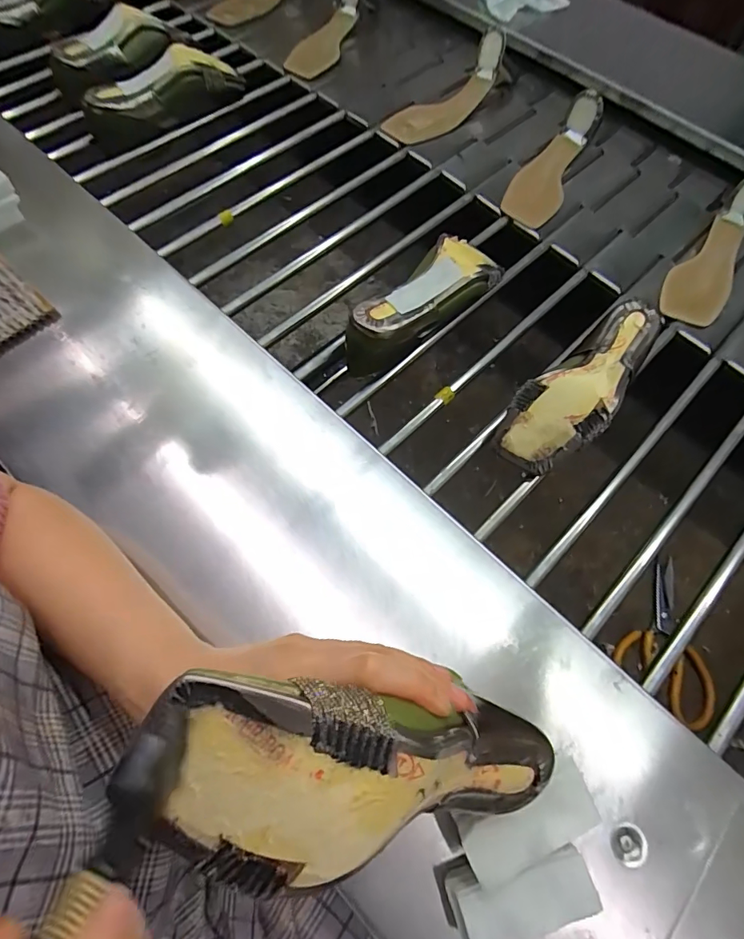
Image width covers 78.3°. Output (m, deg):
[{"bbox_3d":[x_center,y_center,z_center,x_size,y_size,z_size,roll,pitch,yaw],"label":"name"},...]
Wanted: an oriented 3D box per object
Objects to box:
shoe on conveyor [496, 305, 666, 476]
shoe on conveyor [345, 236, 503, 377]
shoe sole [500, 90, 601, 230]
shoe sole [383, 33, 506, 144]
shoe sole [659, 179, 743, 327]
[{"bbox_3d":[0.226,-0.085,0.484,0.216,0.069,0.089,-36,68,-20],"label":"shoe on conveyor"},{"bbox_3d":[0.063,-0.188,0.522,0.212,0.076,0.071,-40,70,-21],"label":"shoe on conveyor"},{"bbox_3d":[0.256,-0.433,0.654,0.078,0.056,0.208,30,84,10],"label":"shoe sole"},{"bbox_3d":[0.114,-0.581,0.713,0.225,0.057,0.074,-40,74,-1],"label":"shoe sole"},{"bbox_3d":[0.441,-0.272,0.586,0.074,0.053,0.216,31,83,11],"label":"shoe sole"}]

